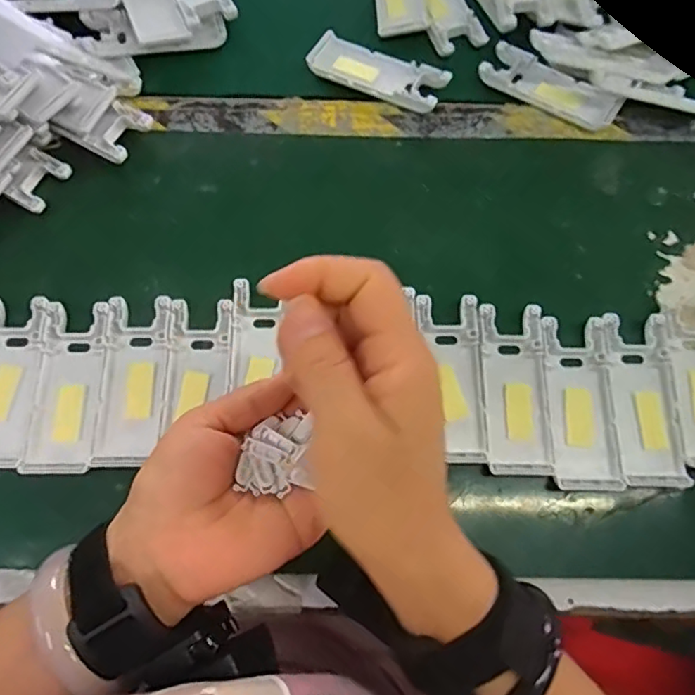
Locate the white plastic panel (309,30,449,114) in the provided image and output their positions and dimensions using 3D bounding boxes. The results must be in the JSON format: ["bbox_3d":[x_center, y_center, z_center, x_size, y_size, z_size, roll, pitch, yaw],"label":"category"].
[{"bbox_3d":[0.023,-0.210,0.424,0.103,0.008,0.041,26,74,7],"label":"white plastic panel"}]

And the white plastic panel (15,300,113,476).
[{"bbox_3d":[-0.169,0.024,0.342,0.039,0.009,0.103,1,73,-1],"label":"white plastic panel"}]

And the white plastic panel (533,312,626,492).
[{"bbox_3d":[0.141,0.033,0.340,0.040,0.007,0.102,-1,73,-1],"label":"white plastic panel"}]

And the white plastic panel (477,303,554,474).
[{"bbox_3d":[0.101,0.025,0.344,0.039,0.009,0.102,3,73,0],"label":"white plastic panel"}]

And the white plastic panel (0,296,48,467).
[{"bbox_3d":[-0.208,0.021,0.342,0.038,0.012,0.103,1,73,-1],"label":"white plastic panel"}]

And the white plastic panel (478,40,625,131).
[{"bbox_3d":[0.154,-0.198,0.424,0.103,0.014,0.041,30,74,8],"label":"white plastic panel"}]

